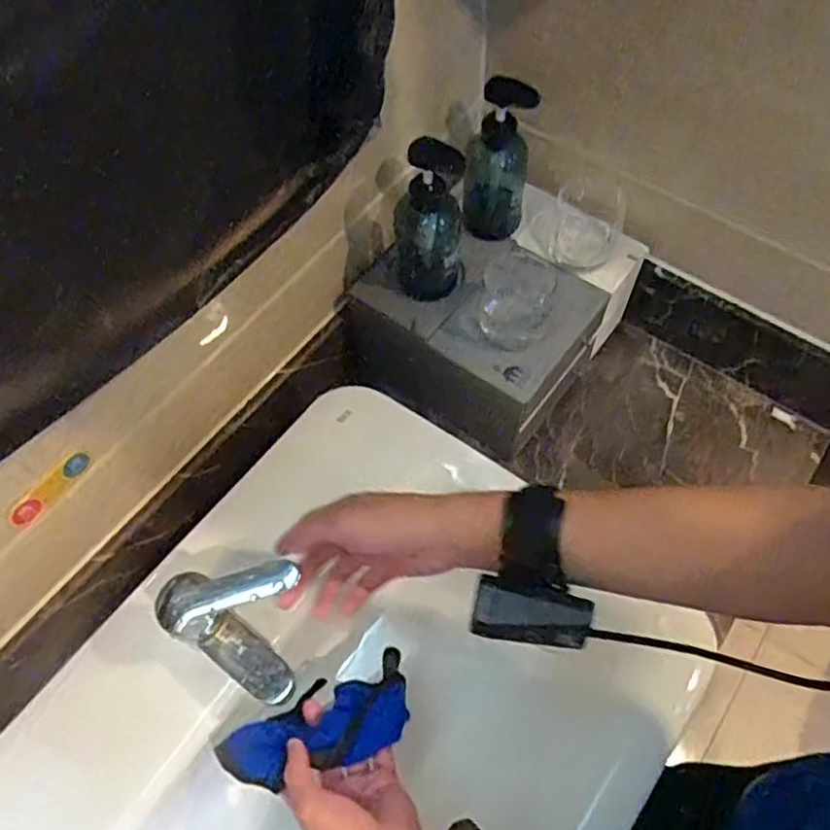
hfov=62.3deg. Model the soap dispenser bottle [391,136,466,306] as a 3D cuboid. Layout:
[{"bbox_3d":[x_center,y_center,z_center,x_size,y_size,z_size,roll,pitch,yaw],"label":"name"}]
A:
[{"bbox_3d":[0.012,-0.182,0.657,0.070,0.156,0.056,-6,61,-1],"label":"soap dispenser bottle"}]

